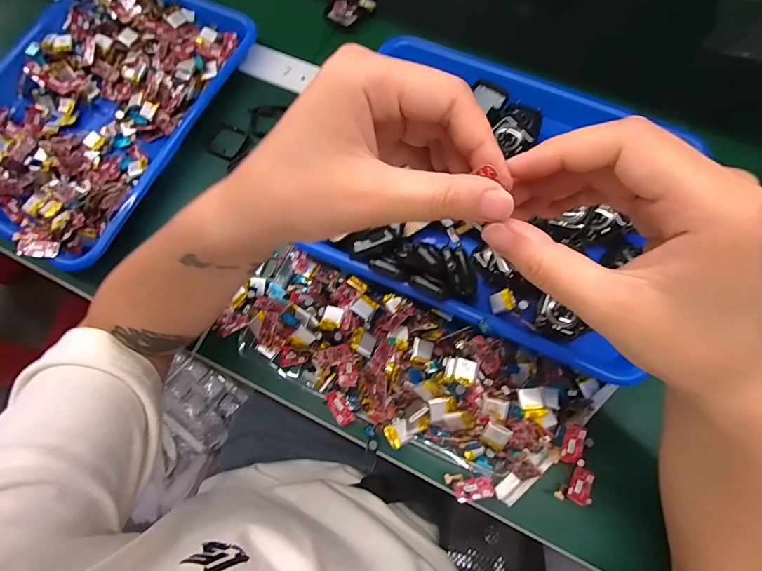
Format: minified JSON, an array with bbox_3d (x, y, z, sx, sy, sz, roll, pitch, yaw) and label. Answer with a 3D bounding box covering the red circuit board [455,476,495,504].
[{"bbox_3d":[0.073,0.159,0.308,0.030,0.006,0.014,-14,73,-2],"label":"red circuit board"}]

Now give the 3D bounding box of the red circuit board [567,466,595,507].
[{"bbox_3d":[0.158,0.158,0.311,0.016,0.004,0.028,17,48,31],"label":"red circuit board"}]

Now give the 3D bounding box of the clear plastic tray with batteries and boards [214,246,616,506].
[{"bbox_3d":[0.009,0.069,0.330,0.330,0.043,0.124,24,76,9],"label":"clear plastic tray with batteries and boards"}]

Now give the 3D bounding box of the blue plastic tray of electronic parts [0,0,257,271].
[{"bbox_3d":[-0.320,-0.199,0.434,0.267,0.044,0.331,25,76,9],"label":"blue plastic tray of electronic parts"}]

